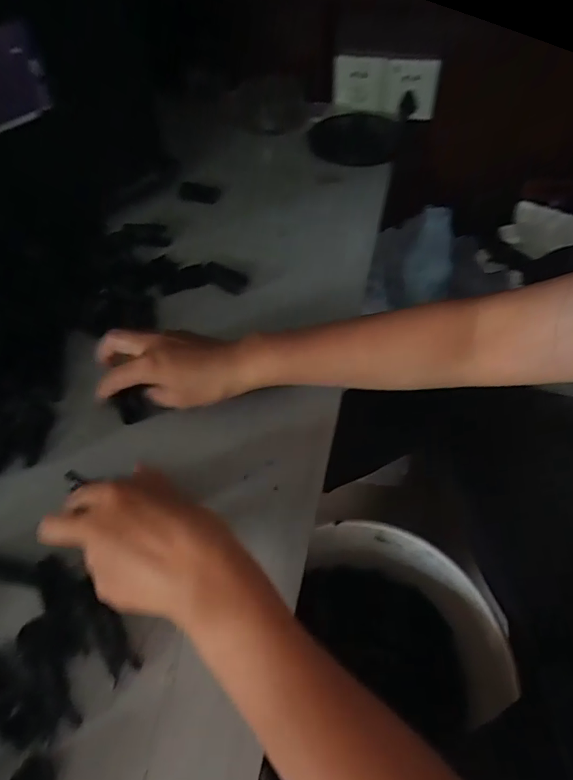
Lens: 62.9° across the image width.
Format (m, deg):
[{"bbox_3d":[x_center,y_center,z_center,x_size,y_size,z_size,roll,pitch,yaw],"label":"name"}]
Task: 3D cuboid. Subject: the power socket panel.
[{"bbox_3d":[0.148,-0.458,0.711,0.153,0.090,0.024,5,63,8],"label":"power socket panel"}]

